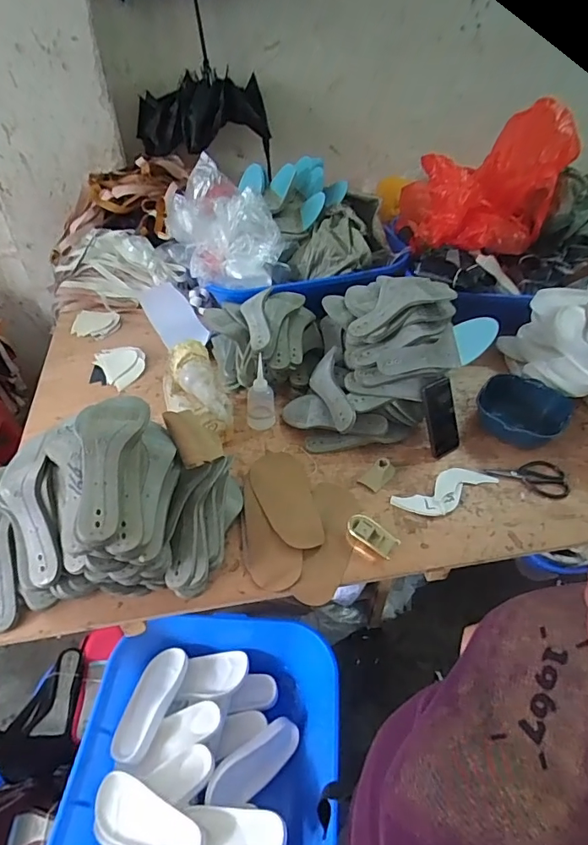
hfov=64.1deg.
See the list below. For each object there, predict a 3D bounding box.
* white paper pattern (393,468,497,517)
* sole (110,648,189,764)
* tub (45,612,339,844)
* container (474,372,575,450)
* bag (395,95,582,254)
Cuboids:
[{"bbox_3d":[0.309,0.137,0.948,0.221,0.010,0.080,-21,49,-22],"label":"white paper pattern"},{"bbox_3d":[-0.318,0.618,1.041,0.083,0.021,0.227,15,46,13],"label":"sole"},{"bbox_3d":[-0.180,0.712,0.952,0.506,0.156,0.598,5,44,3],"label":"tub"},{"bbox_3d":[0.521,-0.027,1.076,0.185,0.072,0.227,31,51,27],"label":"container"},{"bbox_3d":[0.489,-0.625,1.227,0.405,0.287,0.308,14,45,12],"label":"bag"}]

